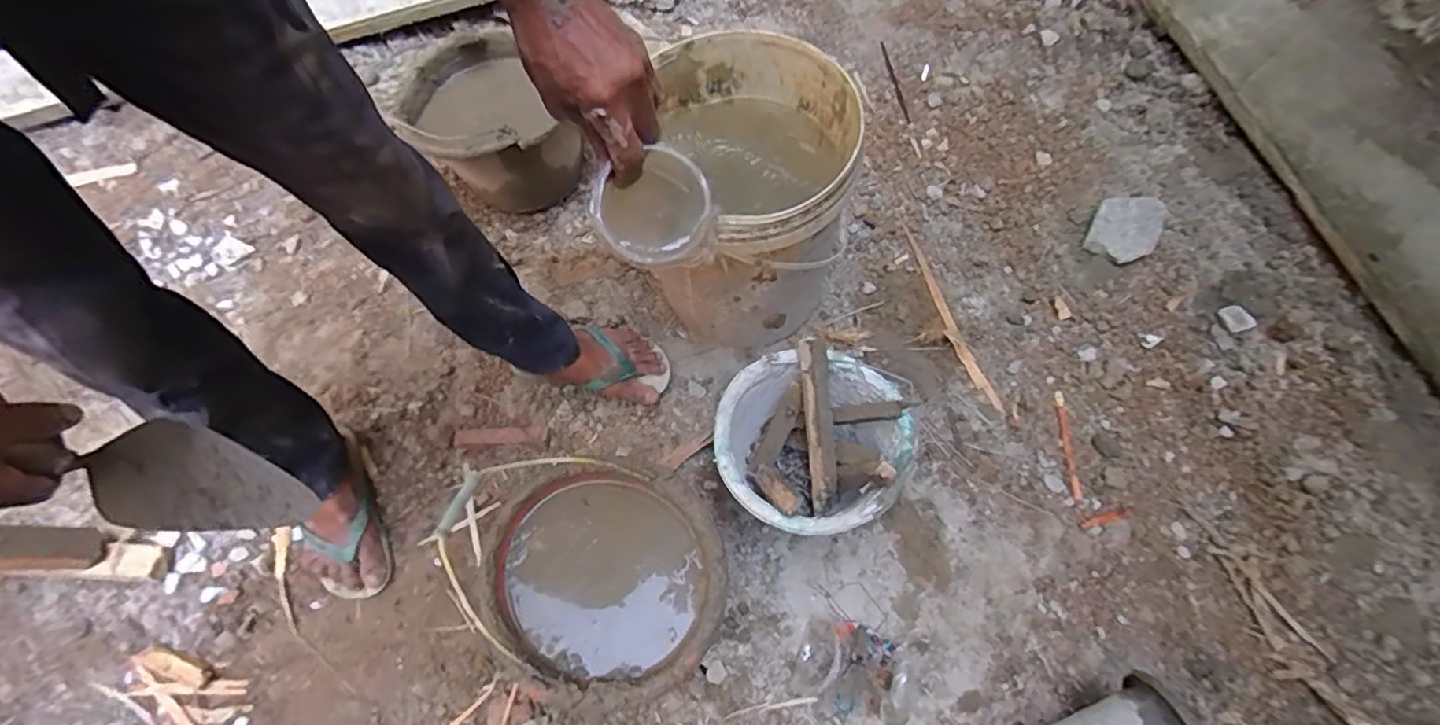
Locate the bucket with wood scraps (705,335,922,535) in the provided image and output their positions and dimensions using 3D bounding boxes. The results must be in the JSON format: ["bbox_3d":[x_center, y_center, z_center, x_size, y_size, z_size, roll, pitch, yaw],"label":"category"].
[{"bbox_3d":[0.124,0.121,0.878,0.252,0.201,0.239,0,68,1],"label":"bucket with wood scraps"}]

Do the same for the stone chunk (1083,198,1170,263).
[{"bbox_3d":[0.717,-0.236,1.093,0.106,0.046,0.120,26,71,11],"label":"stone chunk"}]

